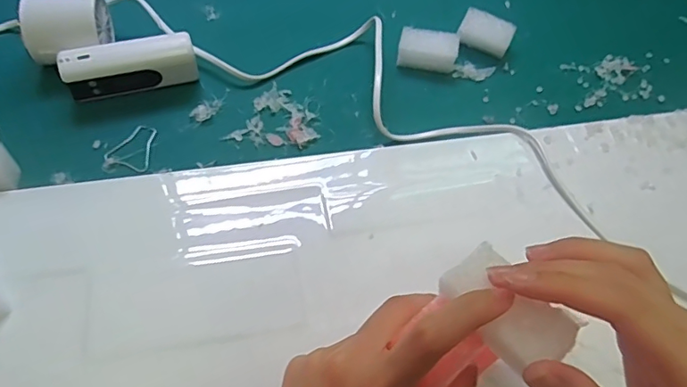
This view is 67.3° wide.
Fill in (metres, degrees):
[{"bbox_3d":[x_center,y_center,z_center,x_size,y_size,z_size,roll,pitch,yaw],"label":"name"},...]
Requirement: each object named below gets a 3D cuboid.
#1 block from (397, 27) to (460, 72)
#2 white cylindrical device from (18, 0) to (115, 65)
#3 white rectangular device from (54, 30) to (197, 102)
[{"bbox_3d":[0.074,-0.125,0.452,0.050,0.025,0.030,11,58,2],"label":"block"},{"bbox_3d":[-0.212,-0.123,0.400,0.058,0.054,0.046,-13,60,-12],"label":"white cylindrical device"},{"bbox_3d":[-0.164,-0.097,0.400,0.095,0.040,0.023,-17,61,-15],"label":"white rectangular device"}]

